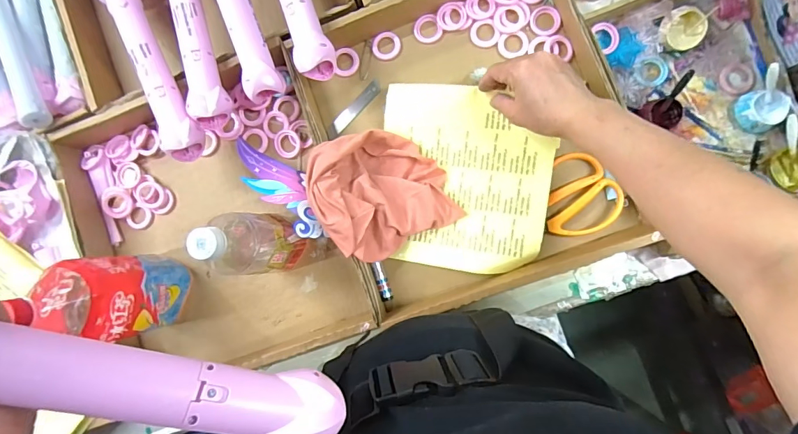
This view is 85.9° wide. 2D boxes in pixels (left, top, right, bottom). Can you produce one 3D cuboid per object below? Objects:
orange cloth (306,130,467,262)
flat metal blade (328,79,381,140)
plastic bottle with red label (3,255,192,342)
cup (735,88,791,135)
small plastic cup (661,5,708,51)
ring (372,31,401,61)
[{"bbox_3d":[-0.025,-0.034,0.523,0.150,0.058,0.151,-30,86,6],"label":"orange cloth"},{"bbox_3d":[-0.061,-0.143,0.572,0.096,0.007,0.018,-45,80,3],"label":"flat metal blade"},{"bbox_3d":[-0.337,0.094,0.492,0.089,0.207,0.092,2,89,7],"label":"plastic bottle with red label"},{"bbox_3d":[0.416,-0.122,0.494,0.040,0.034,0.046,-23,86,6],"label":"cup"},{"bbox_3d":[0.331,-0.219,0.497,0.043,0.026,0.047,0,89,7],"label":"small plastic cup"},{"bbox_3d":[-0.017,-0.226,0.566,0.037,0.004,0.036,0,89,7],"label":"ring"}]

